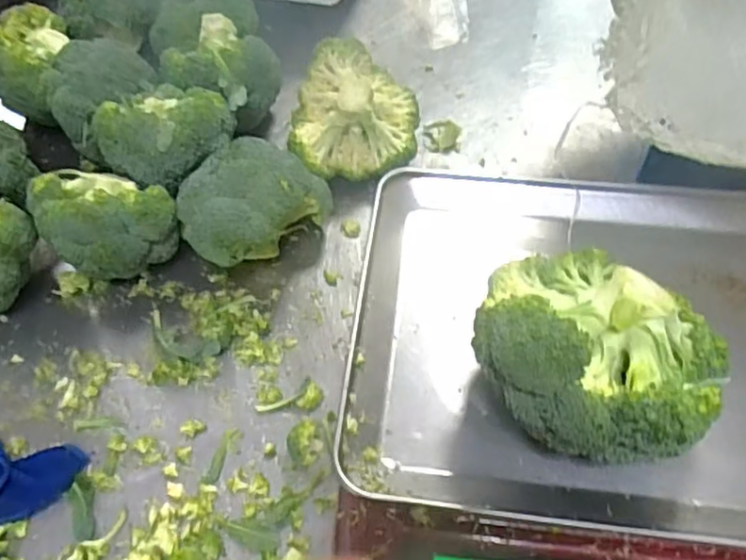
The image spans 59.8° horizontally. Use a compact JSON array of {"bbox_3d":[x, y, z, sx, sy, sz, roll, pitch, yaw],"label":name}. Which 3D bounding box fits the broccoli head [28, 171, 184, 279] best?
[{"bbox_3d":[-0.233,-0.049,0.573,0.096,0.103,0.096,-1,55,2],"label":"broccoli head"}]

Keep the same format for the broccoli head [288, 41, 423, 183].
[{"bbox_3d":[-0.018,-0.160,0.645,0.125,0.099,0.120,-2,55,1],"label":"broccoli head"}]

